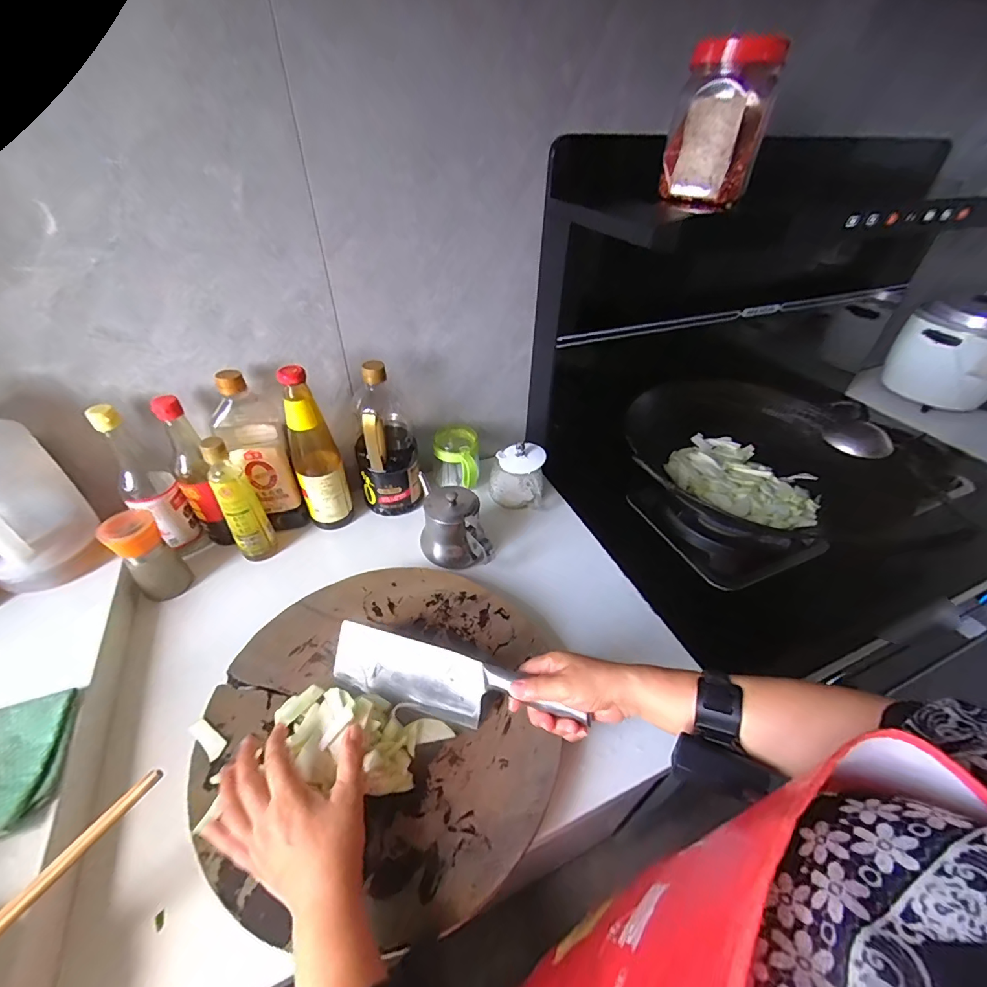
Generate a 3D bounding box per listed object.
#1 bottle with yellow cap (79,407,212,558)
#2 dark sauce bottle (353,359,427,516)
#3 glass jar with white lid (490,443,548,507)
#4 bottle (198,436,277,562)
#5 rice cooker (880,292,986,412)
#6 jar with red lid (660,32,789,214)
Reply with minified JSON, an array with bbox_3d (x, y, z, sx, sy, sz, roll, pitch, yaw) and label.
[{"bbox_3d":[-0.495,-0.005,0.637,0.063,0.262,0.062,30,48,30],"label":"bottle with yellow cap"},{"bbox_3d":[-0.182,-0.092,0.728,0.092,0.253,0.109,-12,42,-15],"label":"dark sauce bottle"},{"bbox_3d":[0.042,-0.028,0.784,0.095,0.103,0.077,5,40,4],"label":"glass jar with white lid"},{"bbox_3d":[-0.371,0.010,0.640,0.051,0.203,0.050,-23,46,-26],"label":"bottle"},{"bbox_3d":[1.102,-0.336,1.032,0.199,0.226,0.224,-27,47,-29],"label":"rice cooker"},{"bbox_3d":[0.261,-0.424,0.512,0.104,0.144,0.108,15,42,15],"label":"jar with red lid"}]

